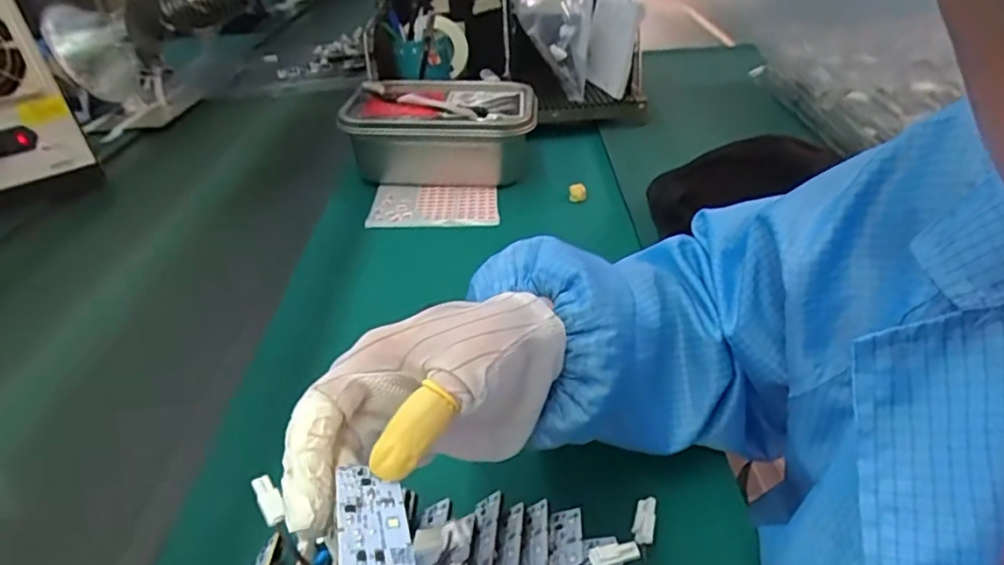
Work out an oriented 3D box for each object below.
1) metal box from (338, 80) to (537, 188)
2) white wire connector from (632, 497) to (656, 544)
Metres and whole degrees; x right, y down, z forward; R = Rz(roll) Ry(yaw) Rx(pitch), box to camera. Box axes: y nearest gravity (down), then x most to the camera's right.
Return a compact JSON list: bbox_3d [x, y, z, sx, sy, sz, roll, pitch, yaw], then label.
[{"bbox_3d":[-0.074,-0.195,0.771,0.229,0.102,0.147,-4,35,-1],"label":"metal box"},{"bbox_3d":[0.084,0.139,0.349,0.012,0.004,0.027,9,55,17],"label":"white wire connector"}]

